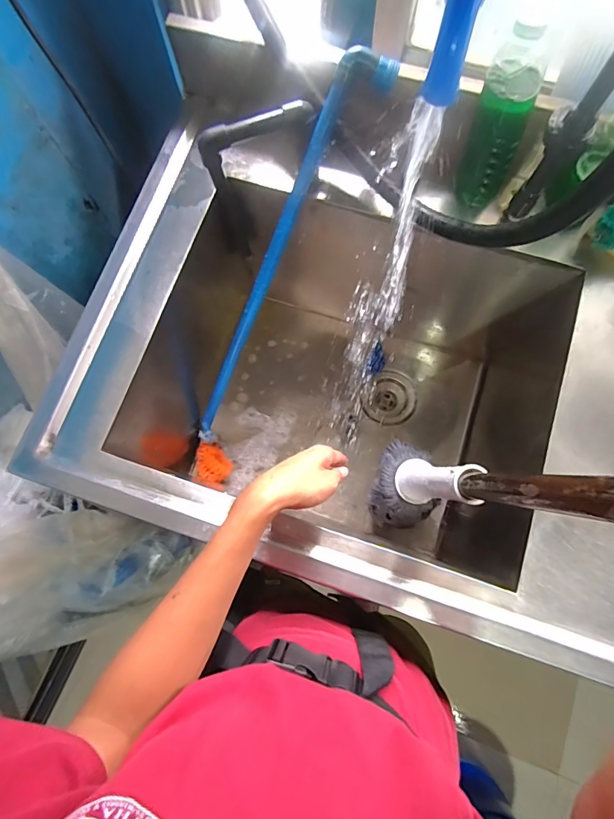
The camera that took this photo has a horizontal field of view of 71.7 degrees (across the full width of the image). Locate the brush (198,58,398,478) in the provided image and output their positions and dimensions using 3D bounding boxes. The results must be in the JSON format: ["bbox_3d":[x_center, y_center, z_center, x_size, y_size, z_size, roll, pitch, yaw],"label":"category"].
[{"bbox_3d":[-0.071,-0.146,0.674,0.101,0.068,0.706,31,121,8],"label":"brush"}]

